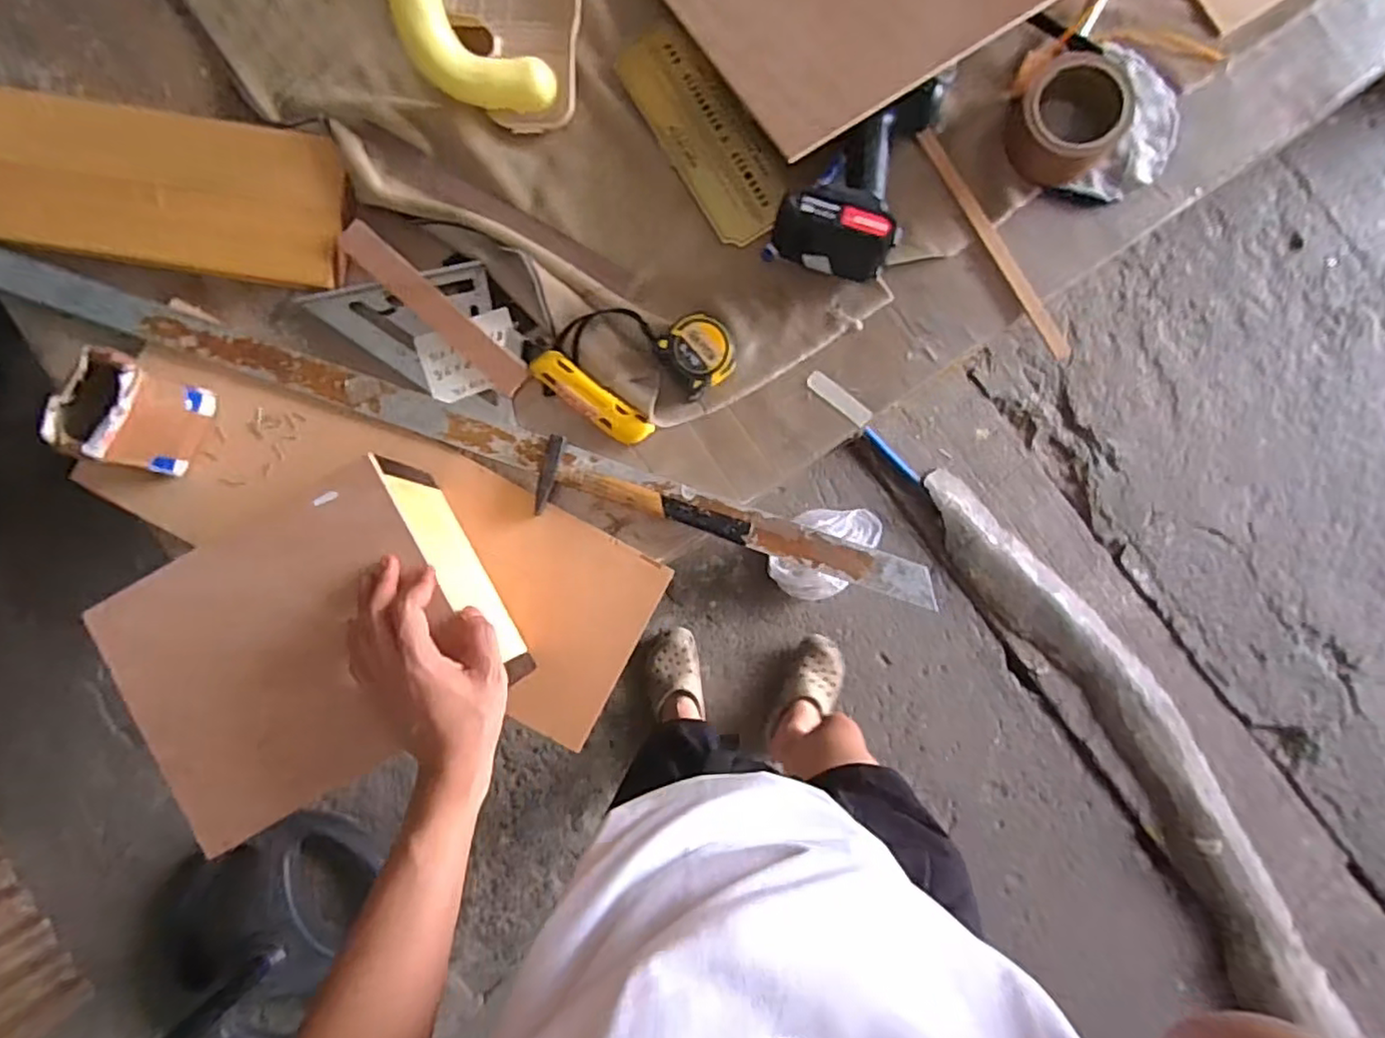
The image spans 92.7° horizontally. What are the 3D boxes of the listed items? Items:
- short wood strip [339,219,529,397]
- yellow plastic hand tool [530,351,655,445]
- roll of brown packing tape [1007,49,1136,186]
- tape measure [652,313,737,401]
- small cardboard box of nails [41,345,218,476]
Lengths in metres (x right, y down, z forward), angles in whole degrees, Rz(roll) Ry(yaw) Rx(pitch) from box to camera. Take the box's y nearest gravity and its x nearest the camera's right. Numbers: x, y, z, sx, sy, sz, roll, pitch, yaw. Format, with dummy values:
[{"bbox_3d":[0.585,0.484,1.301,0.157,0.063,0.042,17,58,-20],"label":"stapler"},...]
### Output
[{"bbox_3d":[-0.246,-0.201,0.633,0.215,0.005,0.033,43,92,-2],"label":"short wood strip"},{"bbox_3d":[-0.097,-0.114,0.632,0.126,0.018,0.034,38,87,1],"label":"yellow plastic hand tool"},{"bbox_3d":[0.358,-0.377,0.618,0.103,0.053,0.100,0,87,-1],"label":"roll of brown packing tape"},{"bbox_3d":[0.006,-0.156,0.629,0.061,0.037,0.067,-33,88,-3],"label":"tape measure"},{"bbox_3d":[-0.497,-0.094,0.587,0.069,0.085,0.087,24,87,0],"label":"small cardboard box of nails"}]

